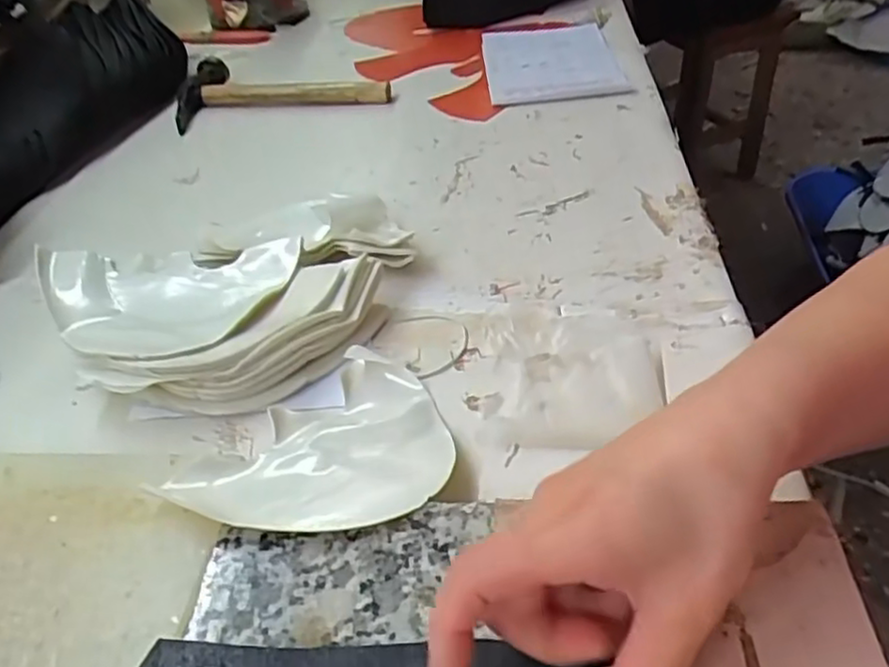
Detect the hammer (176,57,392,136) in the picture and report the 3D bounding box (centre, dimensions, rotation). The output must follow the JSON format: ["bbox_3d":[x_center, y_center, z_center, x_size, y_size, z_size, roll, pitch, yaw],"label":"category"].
[{"bbox_3d":[-0.176,-0.272,0.768,0.226,0.031,0.112,-6,41,-2],"label":"hammer"}]

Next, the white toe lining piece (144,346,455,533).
[{"bbox_3d":[-0.052,0.060,0.367,0.108,0.018,0.152,19,32,29],"label":"white toe lining piece"}]

